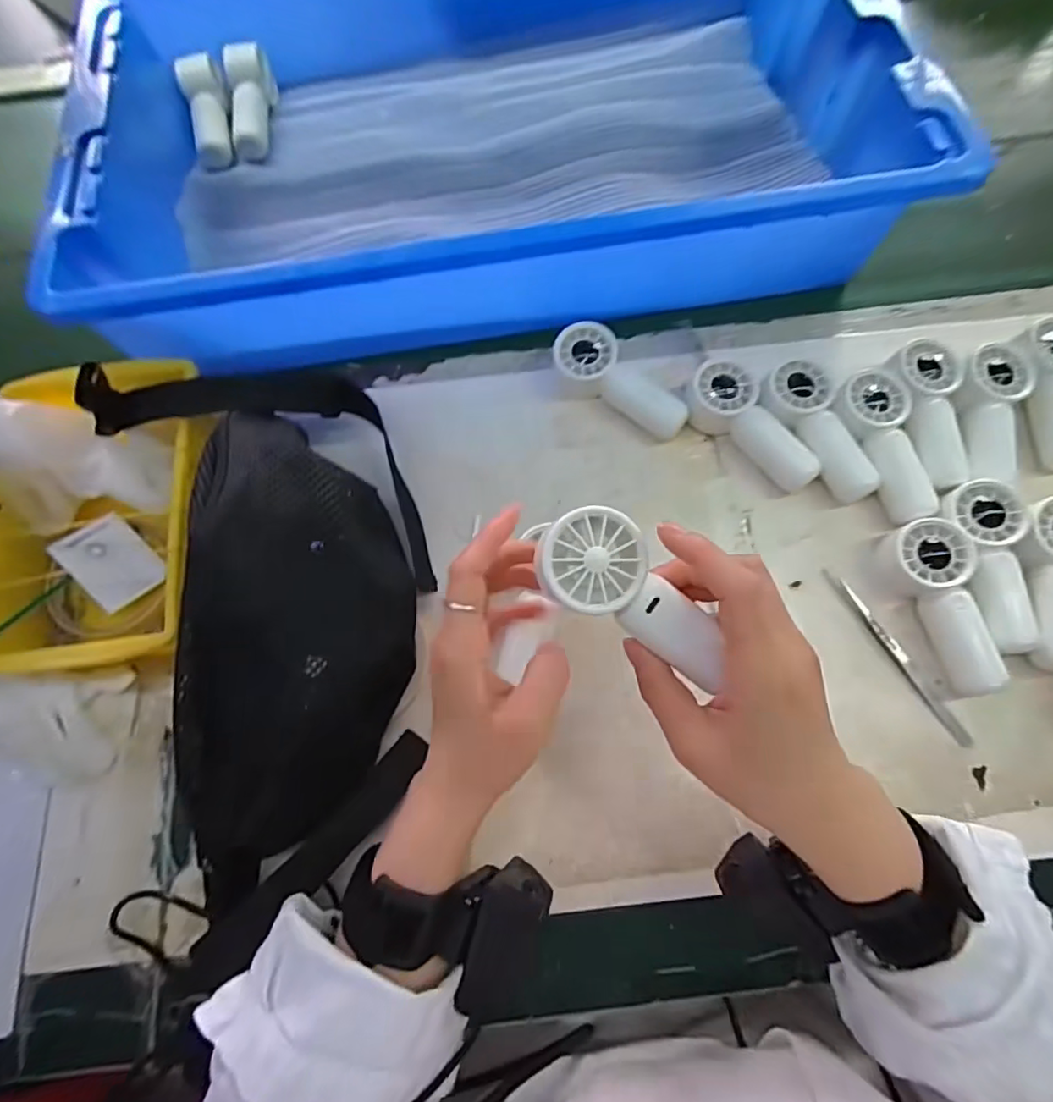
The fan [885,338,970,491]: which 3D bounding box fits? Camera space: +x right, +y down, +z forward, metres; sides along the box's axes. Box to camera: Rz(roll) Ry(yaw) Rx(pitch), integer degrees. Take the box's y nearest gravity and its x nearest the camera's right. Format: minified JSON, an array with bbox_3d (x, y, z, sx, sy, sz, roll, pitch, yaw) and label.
[{"bbox_3d":[0.287,-0.097,0.404,0.049,0.031,0.113,4,70,3],"label":"fan"}]

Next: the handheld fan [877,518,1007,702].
[{"bbox_3d":[0.268,0.036,0.361,0.042,0.033,0.109,-7,70,-1],"label":"handheld fan"}]

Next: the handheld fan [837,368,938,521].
[{"bbox_3d":[0.259,-0.074,0.398,0.048,0.031,0.108,-21,70,-6],"label":"handheld fan"}]

